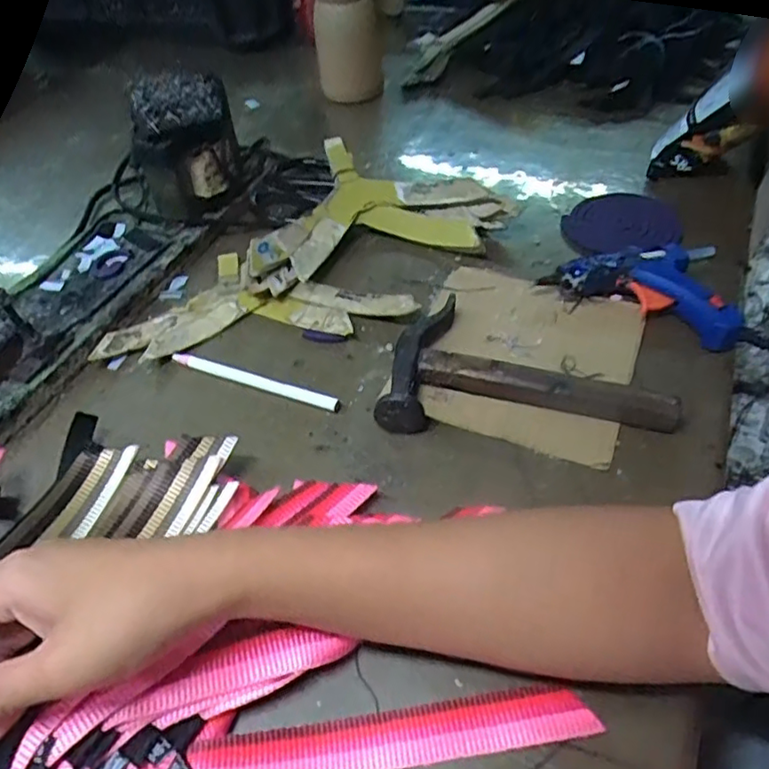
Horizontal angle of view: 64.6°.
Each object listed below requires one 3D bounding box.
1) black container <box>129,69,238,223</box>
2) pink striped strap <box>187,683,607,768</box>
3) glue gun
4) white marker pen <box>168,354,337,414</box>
[{"bbox_3d":[-0.172,-0.204,0.539,0.068,0.116,0.087,5,49,10],"label":"black container"},{"bbox_3d":[0.005,0.160,0.277,0.179,0.015,0.026,-8,48,-2],"label":"pink striped strap"},{"bbox_3d":[0.204,-0.084,0.465,0.134,0.027,0.094,22,54,22],"label":"glue gun"},{"bbox_3d":[-0.095,-0.005,0.440,0.137,0.009,0.011,16,52,18],"label":"white marker pen"}]

